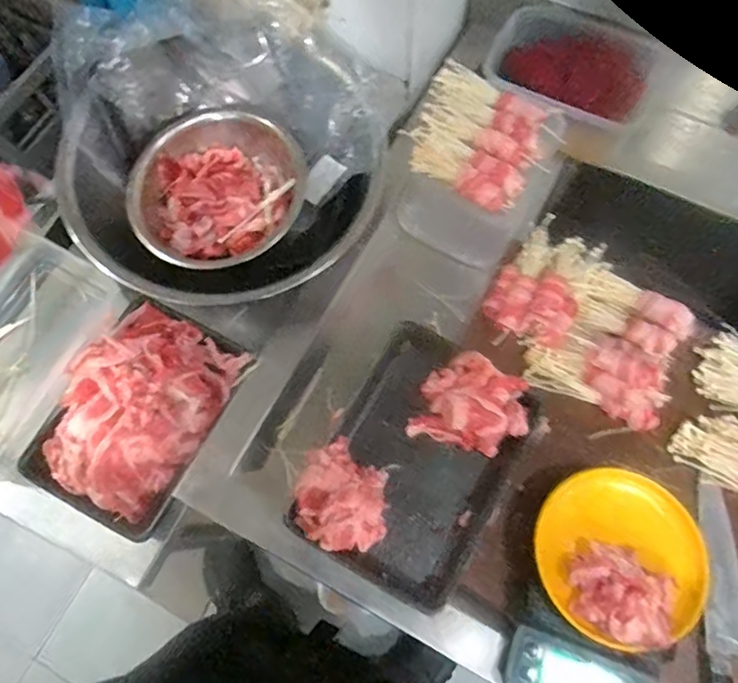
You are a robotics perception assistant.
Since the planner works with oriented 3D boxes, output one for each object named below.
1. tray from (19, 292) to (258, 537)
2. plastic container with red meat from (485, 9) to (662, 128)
[{"bbox_3d":[-0.244,0.070,0.579,0.156,0.072,0.219,26,73,11],"label":"tray"},{"bbox_3d":[0.252,-0.326,0.680,0.178,0.073,0.089,26,73,11],"label":"plastic container with red meat"}]

